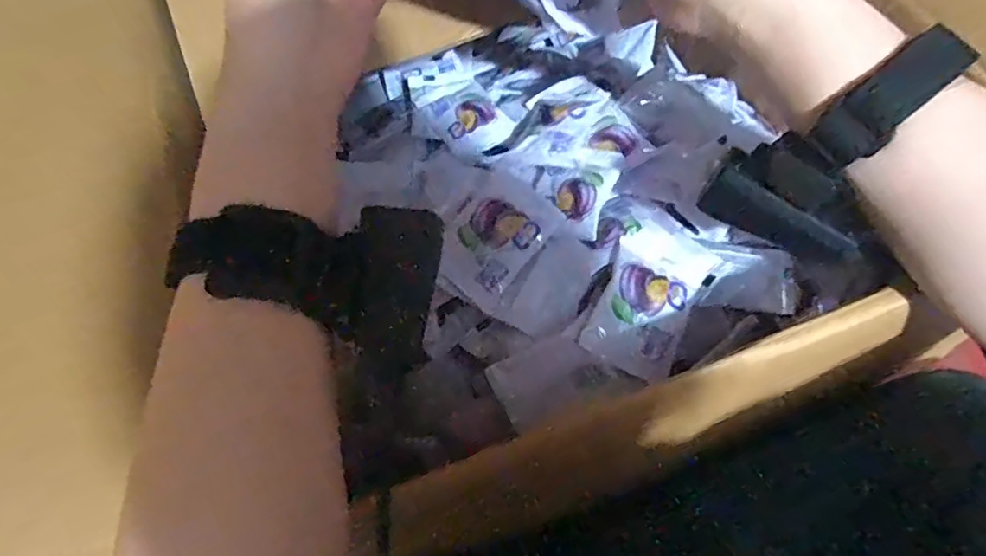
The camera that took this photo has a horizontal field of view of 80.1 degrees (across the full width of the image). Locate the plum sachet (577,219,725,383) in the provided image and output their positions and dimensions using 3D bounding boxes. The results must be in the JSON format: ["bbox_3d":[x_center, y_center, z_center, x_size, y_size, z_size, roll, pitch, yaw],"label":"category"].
[{"bbox_3d":[0.088,0.008,0.328,0.052,0.020,0.095,28,69,15],"label":"plum sachet"}]

